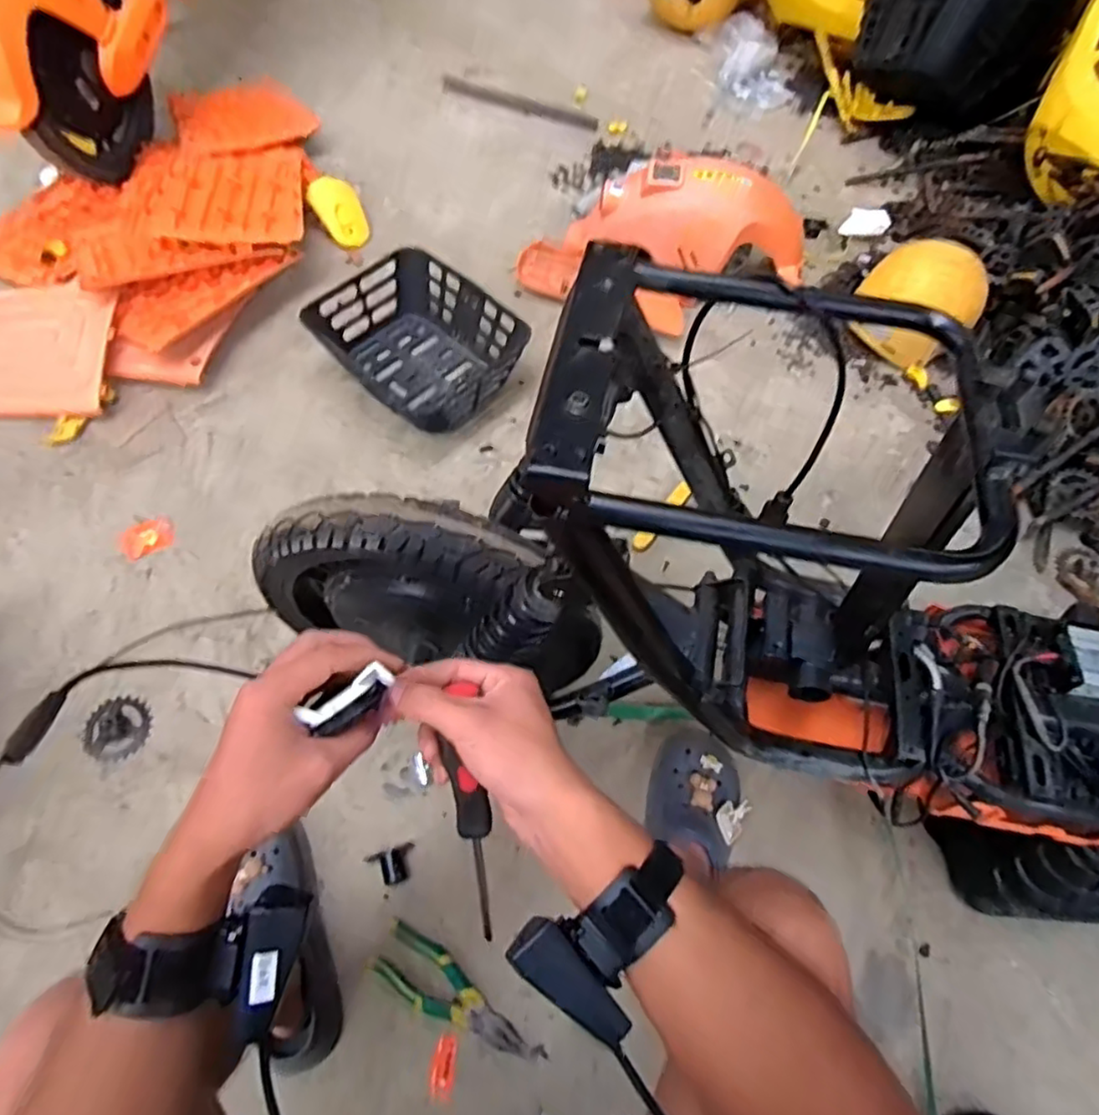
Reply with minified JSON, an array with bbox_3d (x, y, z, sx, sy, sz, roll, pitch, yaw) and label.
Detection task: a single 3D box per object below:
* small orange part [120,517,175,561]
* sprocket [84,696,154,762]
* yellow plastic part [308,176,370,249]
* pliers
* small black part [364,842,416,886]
[{"bbox_3d":[-0.615,-0.030,1.021,0.073,0.015,0.053,-27,67,-16],"label":"small orange part"},{"bbox_3d":[-0.579,0.228,0.896,0.075,0.013,0.083,16,67,-12],"label":"sprocket"},{"bbox_3d":[-0.415,-0.692,1.333,0.095,0.023,0.136,-43,113,-21],"label":"yellow plastic part"},{"bbox_3d":[-0.104,0.505,0.758,0.214,0.023,0.061,33,66,13],"label":"pliers"},{"bbox_3d":[-0.193,0.378,0.819,0.057,0.015,0.039,-15,65,-10],"label":"small black part"}]

